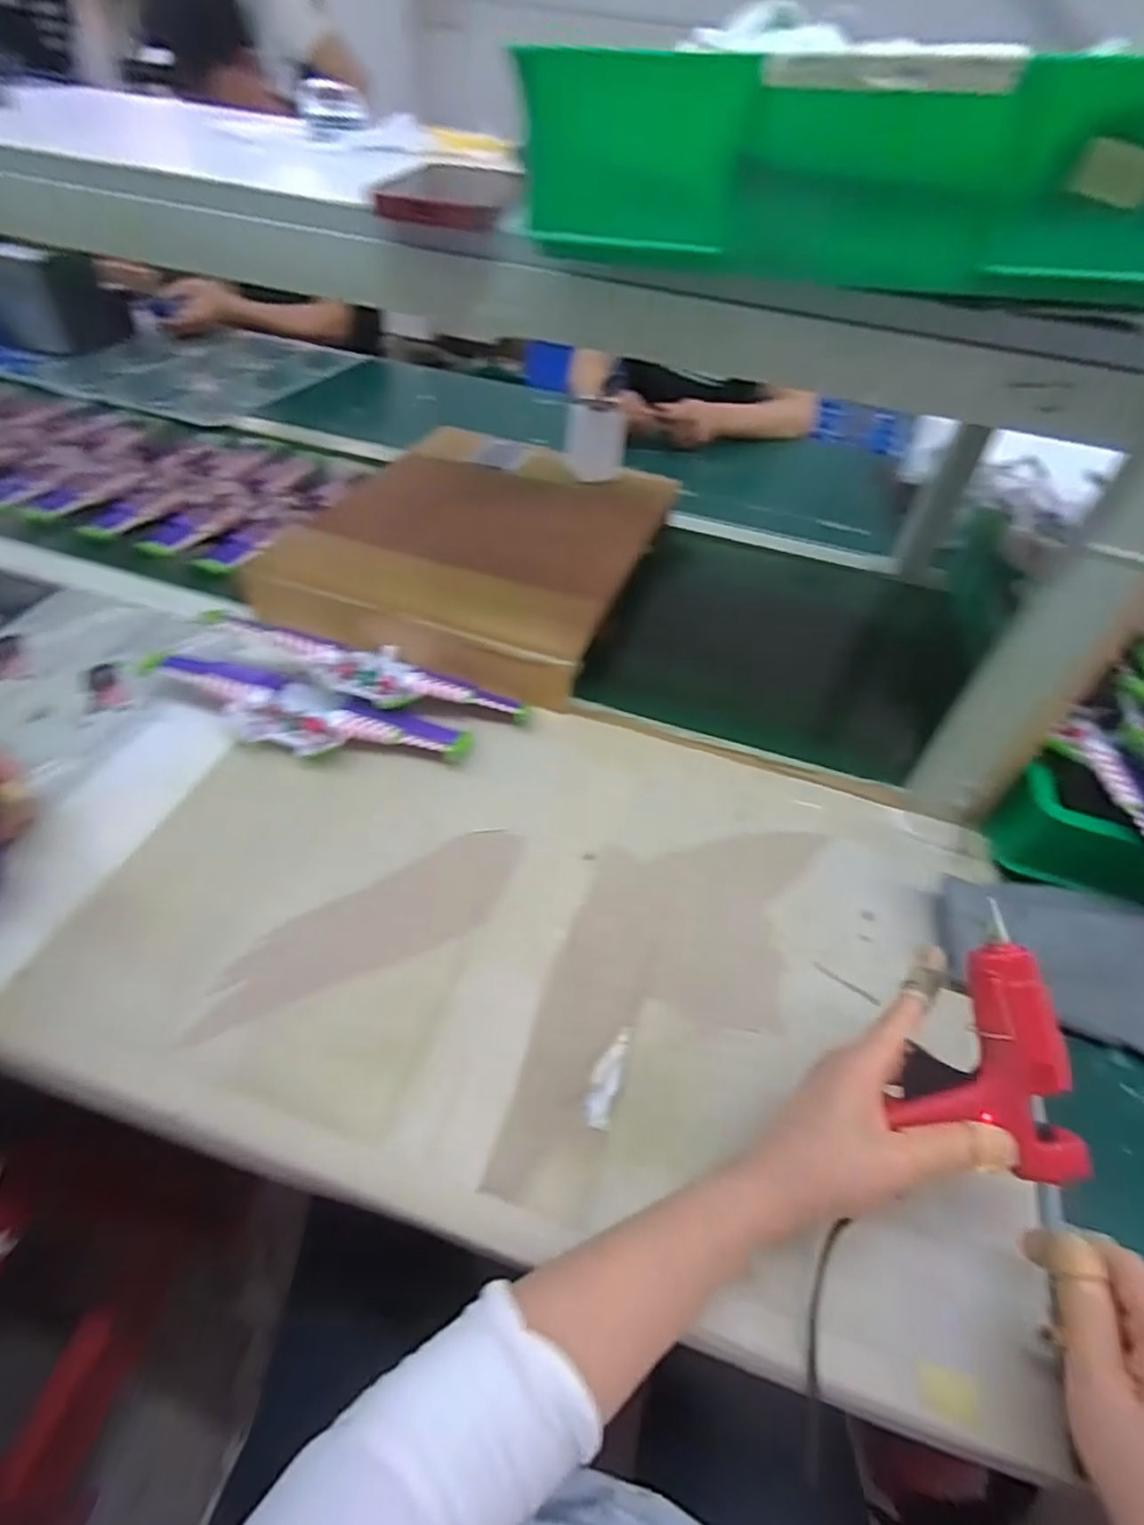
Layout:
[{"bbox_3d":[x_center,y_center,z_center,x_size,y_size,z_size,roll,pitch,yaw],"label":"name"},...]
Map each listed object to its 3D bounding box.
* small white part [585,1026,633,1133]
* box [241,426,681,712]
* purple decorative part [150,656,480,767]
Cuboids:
[{"bbox_3d":[0.023,0.197,0.423,0.018,0.004,0.062,15,48,8],"label":"small white part"},{"bbox_3d":[-0.101,-0.249,0.762,0.348,0.082,0.439,18,48,10],"label":"box"},{"bbox_3d":[-0.239,-0.044,0.588,0.298,0.038,0.076,15,48,7],"label":"purple decorative part"}]

